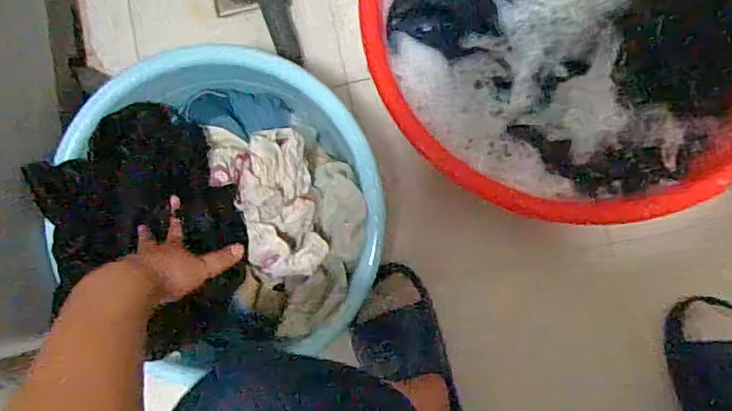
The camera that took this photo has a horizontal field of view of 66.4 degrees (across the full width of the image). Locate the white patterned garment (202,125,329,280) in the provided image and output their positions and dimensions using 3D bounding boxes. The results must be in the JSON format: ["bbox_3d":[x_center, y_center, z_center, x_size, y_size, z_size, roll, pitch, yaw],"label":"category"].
[{"bbox_3d":[-0.110,-0.011,0.607,0.097,0.042,0.180,-16,83,4],"label":"white patterned garment"}]

